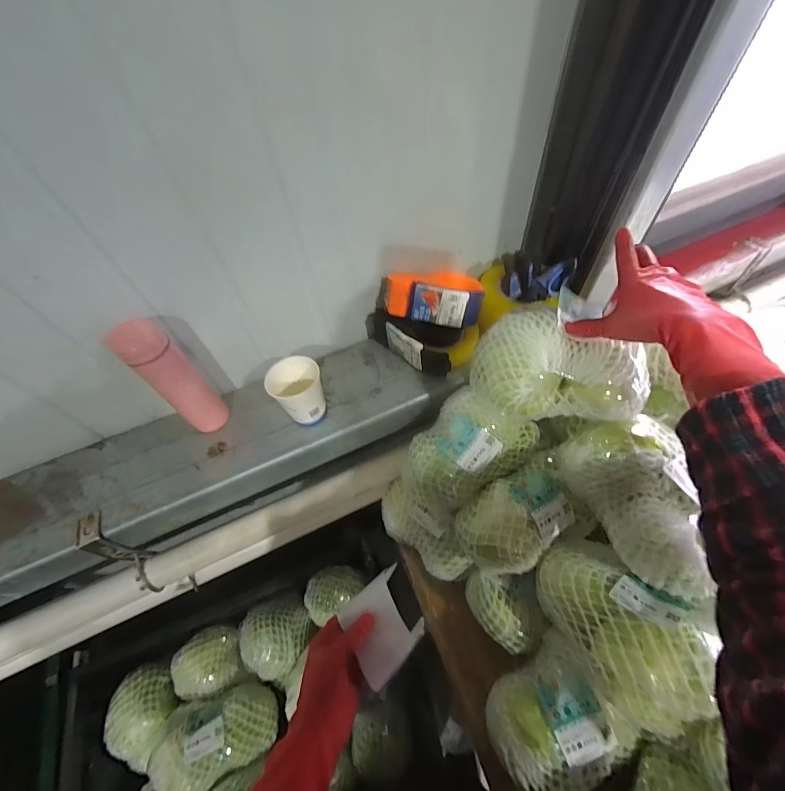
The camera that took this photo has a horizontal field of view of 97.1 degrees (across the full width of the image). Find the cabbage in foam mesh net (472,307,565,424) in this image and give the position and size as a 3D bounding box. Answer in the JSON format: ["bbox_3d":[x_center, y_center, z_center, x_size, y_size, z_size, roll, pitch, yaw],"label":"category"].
[{"bbox_3d":[0.150,-0.034,0.425,0.095,0.095,0.110,4,56,8],"label":"cabbage in foam mesh net"}]

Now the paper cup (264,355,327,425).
[{"bbox_3d":[-0.132,-0.003,0.502,0.070,0.090,0.071,-2,56,3],"label":"paper cup"}]

